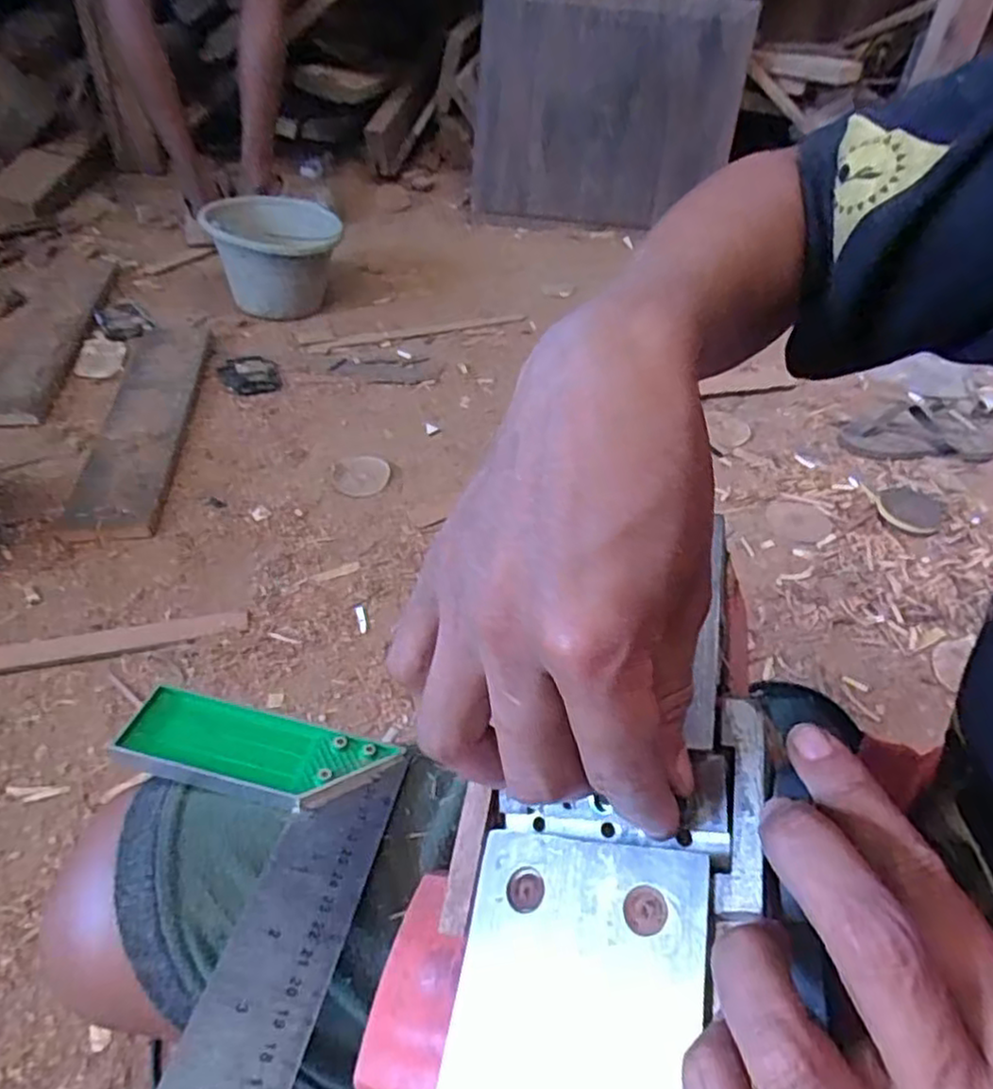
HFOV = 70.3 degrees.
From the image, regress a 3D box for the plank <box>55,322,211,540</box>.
[{"bbox_3d":[-0.540,-0.209,1.087,0.121,0.024,0.567,-3,43,-9],"label":"plank"}]

